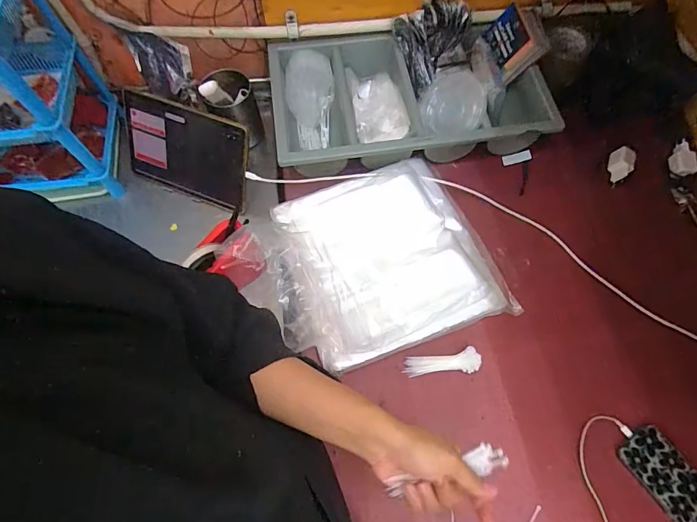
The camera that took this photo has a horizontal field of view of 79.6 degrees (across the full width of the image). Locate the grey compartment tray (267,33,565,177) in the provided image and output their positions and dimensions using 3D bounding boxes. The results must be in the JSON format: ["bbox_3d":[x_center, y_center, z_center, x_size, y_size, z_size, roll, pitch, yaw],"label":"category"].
[{"bbox_3d":[0.107,-0.310,0.797,0.490,0.093,0.277,-8,65,-2],"label":"grey compartment tray"}]

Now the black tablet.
[{"bbox_3d":[-0.306,-0.202,0.778,0.260,0.166,0.014,20,36,11],"label":"black tablet"}]

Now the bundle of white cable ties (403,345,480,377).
[{"bbox_3d":[0.140,0.155,0.625,0.110,0.012,0.036,-10,81,2],"label":"bundle of white cable ties"}]

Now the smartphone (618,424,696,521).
[{"bbox_3d":[0.441,0.300,0.563,0.072,0.008,0.144,-34,69,-13],"label":"smartphone"}]

